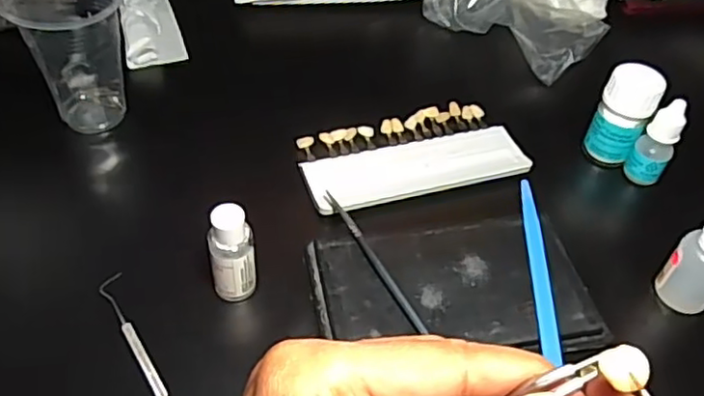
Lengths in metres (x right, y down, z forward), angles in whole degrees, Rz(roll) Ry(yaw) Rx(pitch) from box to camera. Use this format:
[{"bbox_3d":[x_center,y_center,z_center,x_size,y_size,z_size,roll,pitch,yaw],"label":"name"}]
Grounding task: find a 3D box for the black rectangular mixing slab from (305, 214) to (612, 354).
[{"bbox_3d":[0.057,0.052,0.356,0.152,0.016,0.084,-6,50,-11],"label":"black rectangular mixing slab"}]

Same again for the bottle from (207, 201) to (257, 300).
[{"bbox_3d":[-0.062,0.030,0.336,0.023,0.058,0.020,-8,50,-13],"label":"bottle"}]

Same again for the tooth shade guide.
[{"bbox_3d":[0.039,-0.029,0.438,0.150,0.011,0.073,-14,52,-18],"label":"tooth shade guide"}]

